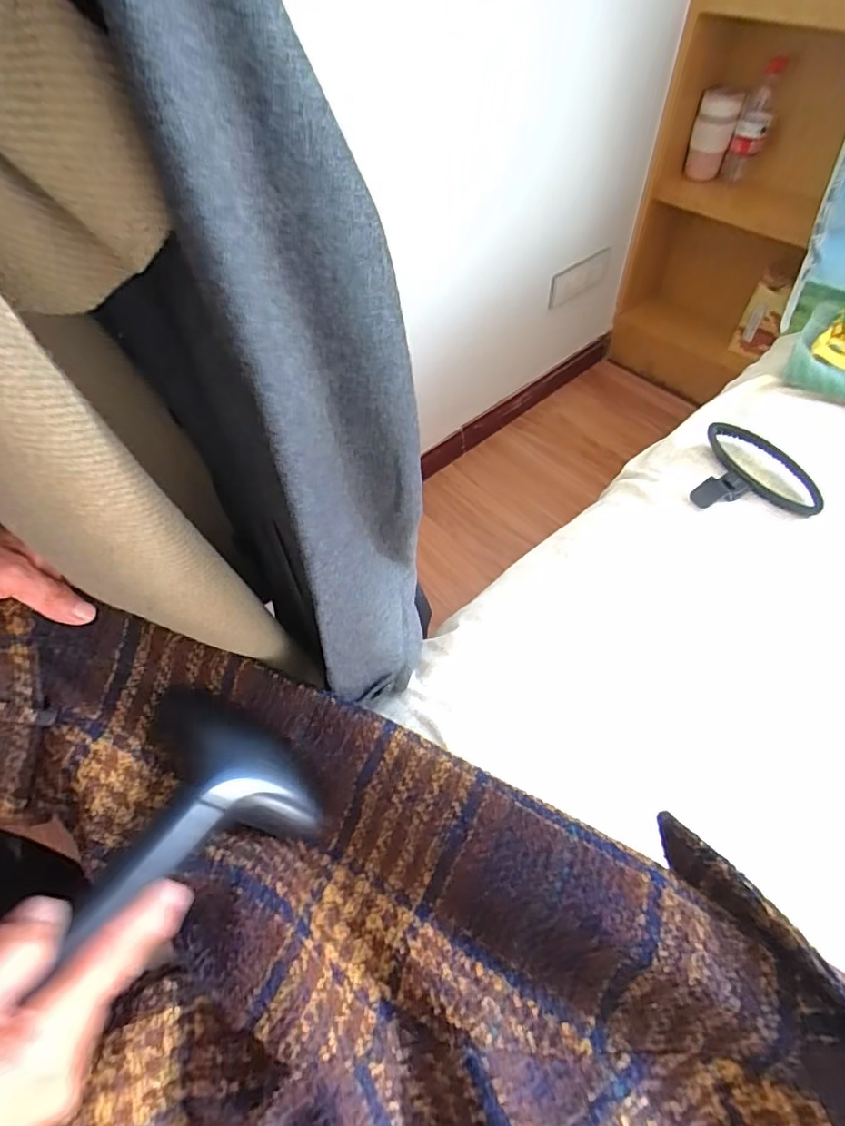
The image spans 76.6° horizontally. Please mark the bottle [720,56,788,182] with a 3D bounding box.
[{"bbox_3d":[0.673,-0.887,1.084,0.065,0.197,0.054,17,60,13],"label":"bottle"}]

